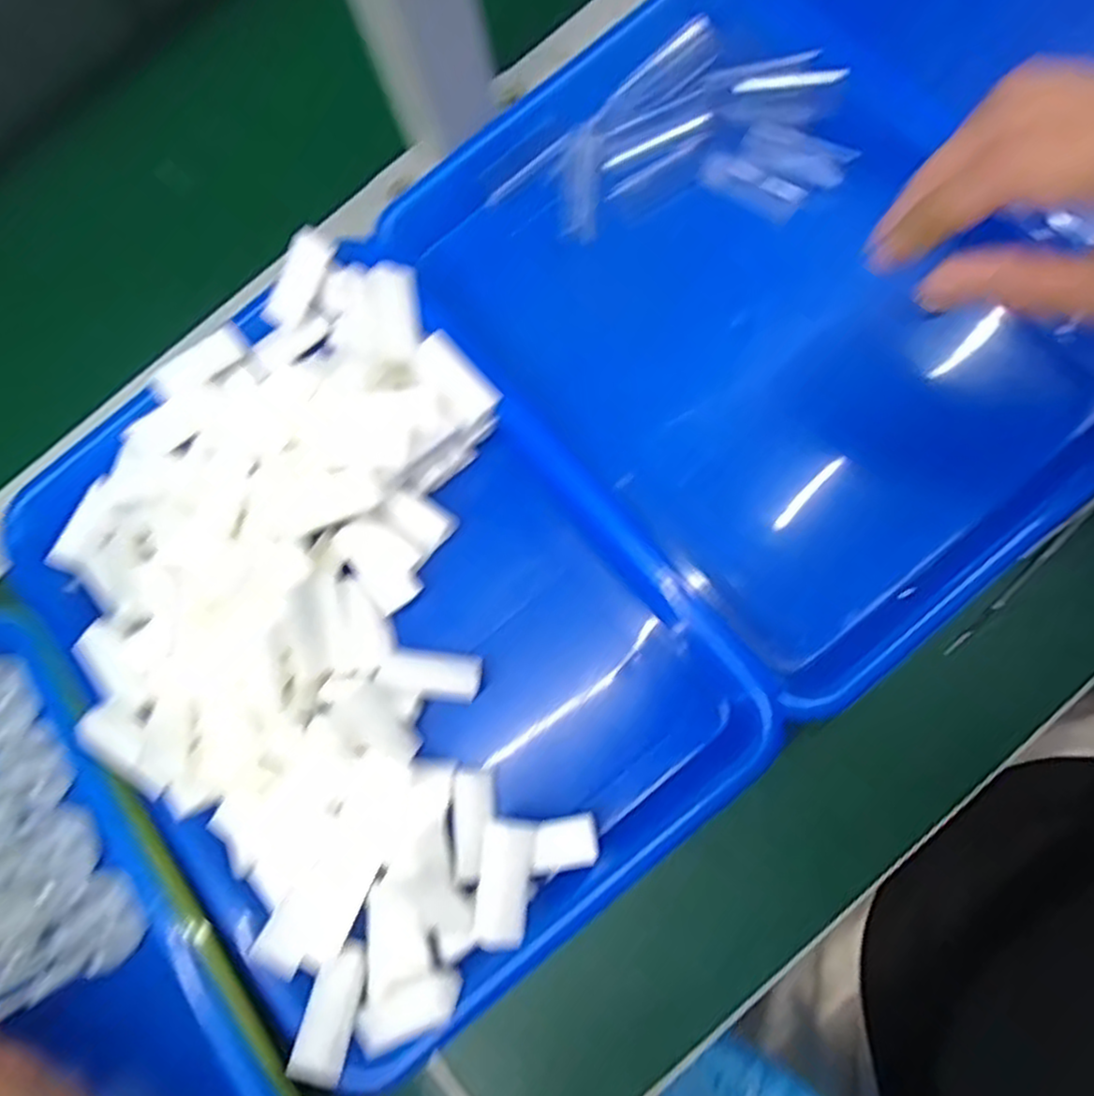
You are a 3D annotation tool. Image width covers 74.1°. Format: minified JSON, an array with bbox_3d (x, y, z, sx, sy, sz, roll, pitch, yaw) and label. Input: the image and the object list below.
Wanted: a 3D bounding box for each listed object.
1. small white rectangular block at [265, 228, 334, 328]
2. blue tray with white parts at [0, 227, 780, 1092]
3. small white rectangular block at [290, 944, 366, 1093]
[{"bbox_3d":[-0.123,-0.134,0.361,0.016,0.012,0.049,34,109,9],"label":"small white rectangular block"},{"bbox_3d":[-0.087,0.037,0.345,0.241,0.063,0.326,-39,77,-2],"label":"blue tray with white parts"},{"bbox_3d":[-0.089,0.193,0.301,0.019,0.009,0.050,11,63,4],"label":"small white rectangular block"}]

